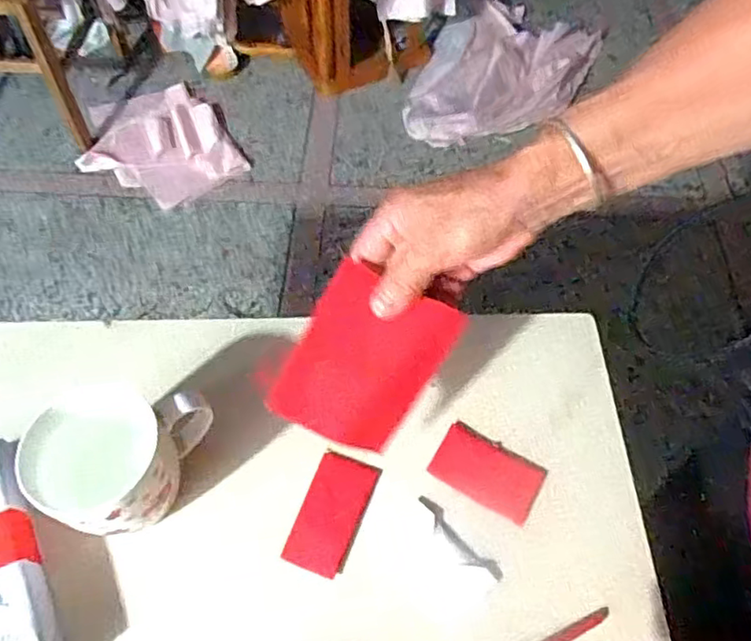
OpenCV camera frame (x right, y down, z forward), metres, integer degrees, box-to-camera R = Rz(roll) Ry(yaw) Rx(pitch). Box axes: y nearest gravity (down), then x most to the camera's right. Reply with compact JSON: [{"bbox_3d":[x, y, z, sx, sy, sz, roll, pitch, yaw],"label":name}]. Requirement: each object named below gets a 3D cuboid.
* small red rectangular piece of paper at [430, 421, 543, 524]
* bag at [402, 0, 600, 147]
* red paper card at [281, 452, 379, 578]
[{"bbox_3d":[0.080,0.108,0.448,0.073,0.008,0.046,29,62,17],"label":"small red rectangular piece of paper"},{"bbox_3d":[0.325,-0.637,1.622,0.395,0.113,0.560,23,61,14],"label":"bag"},{"bbox_3d":[-0.031,0.134,0.438,0.040,0.004,0.079,19,60,11],"label":"red paper card"}]

